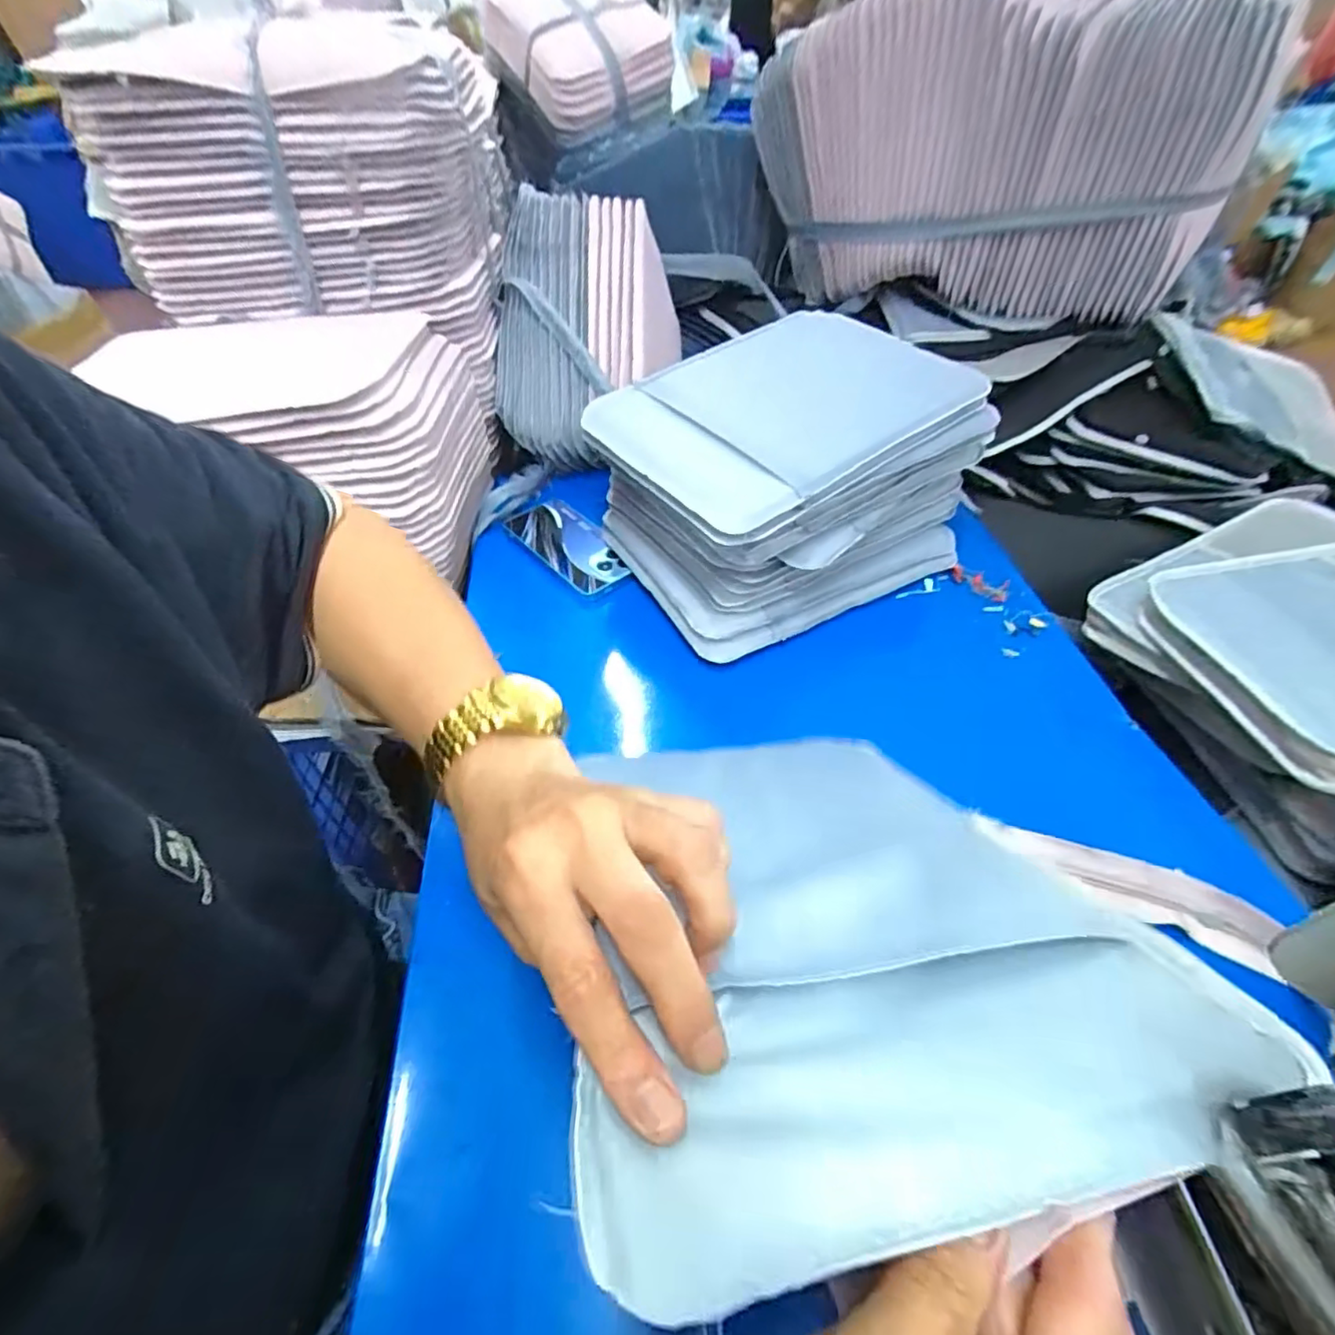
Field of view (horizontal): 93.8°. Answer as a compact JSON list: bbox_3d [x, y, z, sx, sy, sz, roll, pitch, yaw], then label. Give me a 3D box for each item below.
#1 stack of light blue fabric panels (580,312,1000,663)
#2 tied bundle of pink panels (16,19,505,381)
[{"bbox_3d":[0.110,-0.190,0.615,0.321,0.161,0.260,-25,53,-19],"label":"stack of light blue fabric panels"},{"bbox_3d":[-0.350,-0.495,0.643,0.310,0.229,0.231,2,49,2],"label":"tied bundle of pink panels"}]

